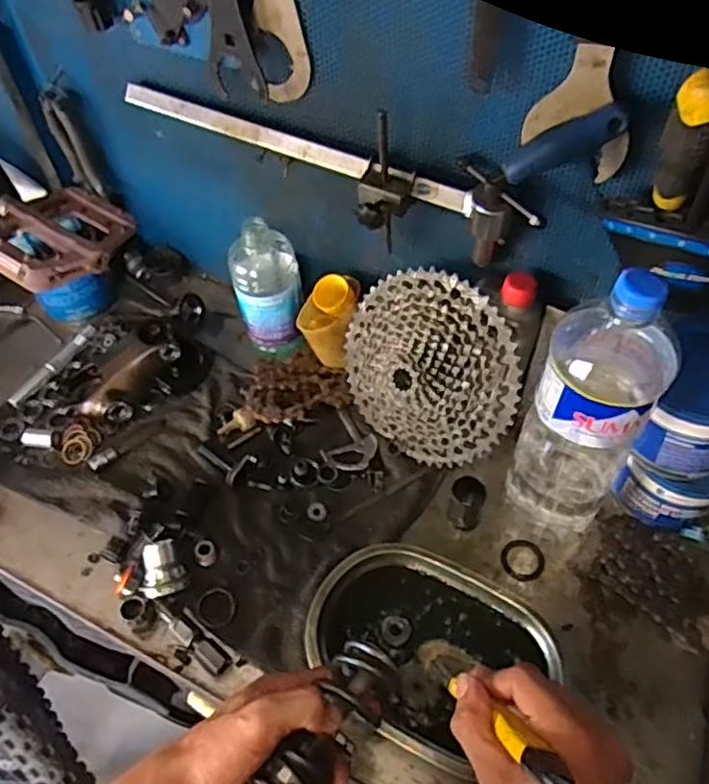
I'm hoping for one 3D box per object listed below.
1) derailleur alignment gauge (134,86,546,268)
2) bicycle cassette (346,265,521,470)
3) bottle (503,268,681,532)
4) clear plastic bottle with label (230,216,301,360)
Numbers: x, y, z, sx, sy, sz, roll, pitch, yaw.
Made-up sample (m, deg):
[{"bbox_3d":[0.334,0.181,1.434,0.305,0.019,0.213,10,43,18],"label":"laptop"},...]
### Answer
[{"bbox_3d":[-0.042,-0.199,0.619,0.427,0.093,0.064,21,58,18],"label":"derailleur alignment gauge"},{"bbox_3d":[0.063,-0.019,0.653,0.197,0.191,0.048,36,33,24],"label":"bicycle cassette"},{"bbox_3d":[0.190,0.024,0.546,0.083,0.317,0.086,26,59,20],"label":"bottle"},{"bbox_3d":[-0.097,-0.111,0.749,0.070,0.171,0.061,-12,54,-6],"label":"clear plastic bottle with label"}]

